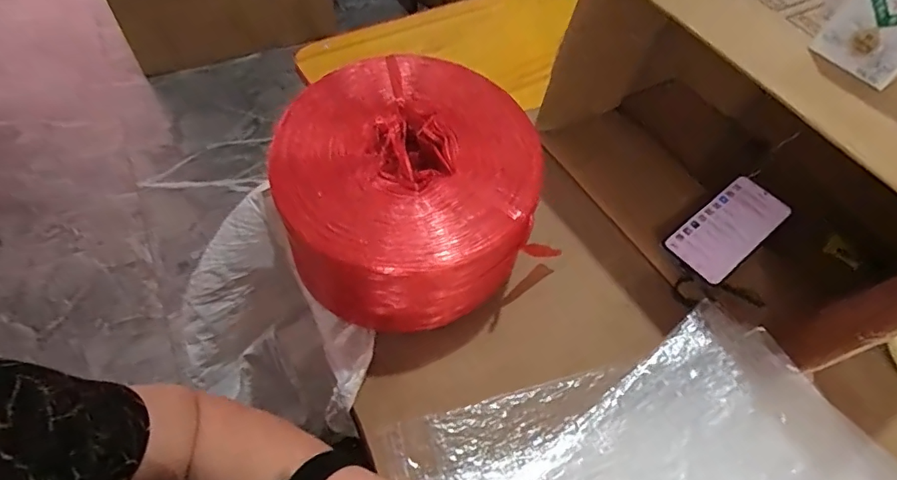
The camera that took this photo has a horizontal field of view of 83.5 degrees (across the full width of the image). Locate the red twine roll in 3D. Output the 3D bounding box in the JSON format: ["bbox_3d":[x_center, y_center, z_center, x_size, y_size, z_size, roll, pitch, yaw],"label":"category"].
[{"bbox_3d":[-0.045,-0.057,0.522,0.249,0.126,0.268,-20,58,-18],"label":"red twine roll"}]

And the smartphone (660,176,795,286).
[{"bbox_3d":[0.329,-0.016,0.586,0.160,0.007,0.072,-35,65,-20],"label":"smartphone"}]

